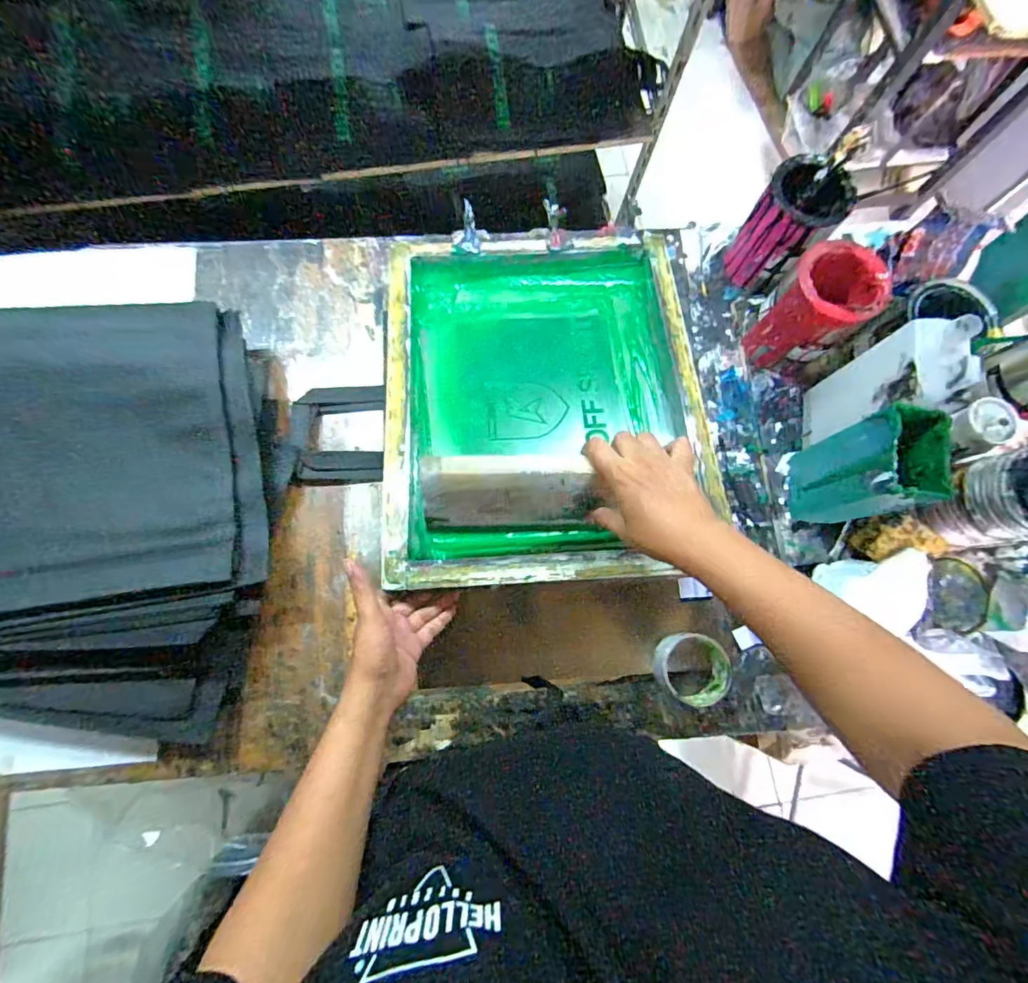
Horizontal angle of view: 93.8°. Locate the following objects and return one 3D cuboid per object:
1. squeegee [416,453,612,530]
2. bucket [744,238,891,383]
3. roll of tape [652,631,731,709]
[{"bbox_3d":[-0.005,-0.002,0.489,0.167,0.110,0.026,-2,52,-2],"label":"squeegee"},{"bbox_3d":[0.396,-0.231,0.643,0.110,0.179,0.110,0,77,-2],"label":"bucket"},{"bbox_3d":[0.223,0.224,0.609,0.094,0.044,0.086,27,78,4],"label":"roll of tape"}]

